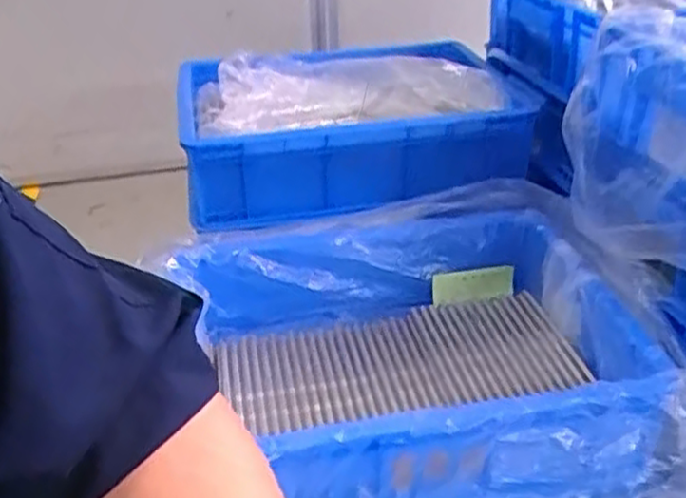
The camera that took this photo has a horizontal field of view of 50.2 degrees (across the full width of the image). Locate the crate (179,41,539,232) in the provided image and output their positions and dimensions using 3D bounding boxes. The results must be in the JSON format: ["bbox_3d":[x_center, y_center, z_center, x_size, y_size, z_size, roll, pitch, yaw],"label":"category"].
[{"bbox_3d":[0.004,-0.158,0.894,0.375,0.121,0.273,-5,31,-5],"label":"crate"}]

